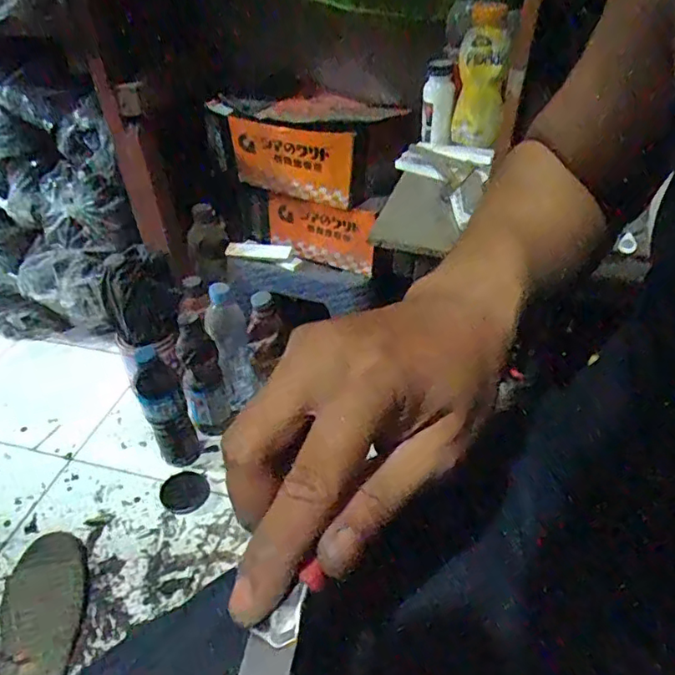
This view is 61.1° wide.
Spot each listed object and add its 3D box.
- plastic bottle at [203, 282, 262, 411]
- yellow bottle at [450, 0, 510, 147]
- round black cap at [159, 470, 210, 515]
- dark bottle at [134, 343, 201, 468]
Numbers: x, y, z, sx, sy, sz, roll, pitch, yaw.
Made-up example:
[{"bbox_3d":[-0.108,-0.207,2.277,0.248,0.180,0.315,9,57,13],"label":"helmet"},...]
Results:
[{"bbox_3d":[-0.175,0.024,0.950,0.065,0.227,0.058,-10,41,-10],"label":"plastic bottle"},{"bbox_3d":[0.177,-0.317,0.699,0.055,0.148,0.059,10,41,13],"label":"yellow bottle"},{"bbox_3d":[-0.234,0.236,0.876,0.072,0.009,0.071,-1,40,1],"label":"round black cap"},{"bbox_3d":[-0.258,0.111,0.865,0.068,0.206,0.052,-17,43,-18],"label":"dark bottle"}]

